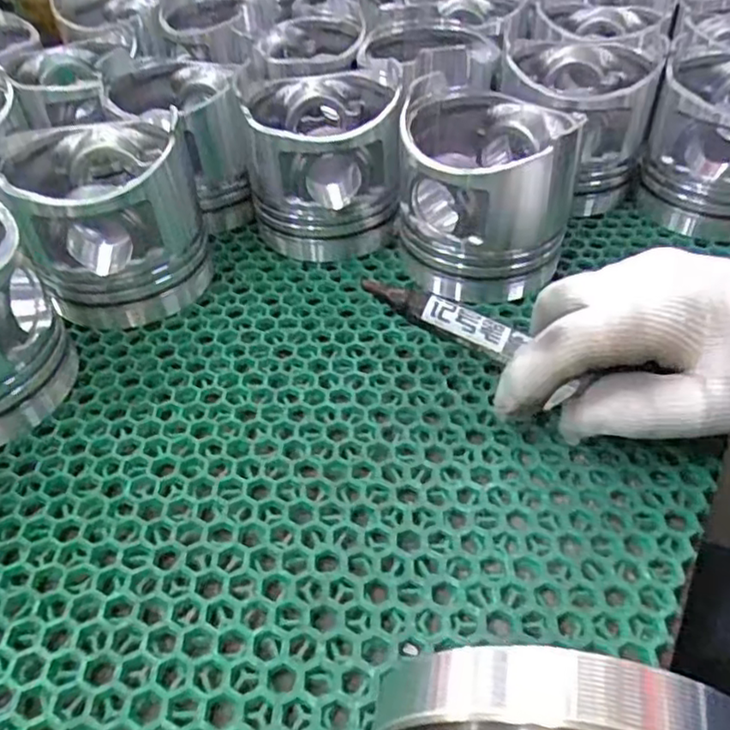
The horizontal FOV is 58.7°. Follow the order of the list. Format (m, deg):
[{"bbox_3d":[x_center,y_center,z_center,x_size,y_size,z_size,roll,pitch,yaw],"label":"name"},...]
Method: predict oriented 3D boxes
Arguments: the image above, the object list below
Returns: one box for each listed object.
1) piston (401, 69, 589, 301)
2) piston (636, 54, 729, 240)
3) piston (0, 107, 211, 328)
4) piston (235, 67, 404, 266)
[{"bbox_3d":[0.063,-0.090,0.343,0.086,0.084,0.090,9,45,11],"label":"piston"},{"bbox_3d":[0.215,-0.132,0.382,0.087,0.085,0.094,20,48,20],"label":"piston"},{"bbox_3d":[-0.132,-0.077,0.338,0.085,0.081,0.087,-1,44,1],"label":"piston"},{"bbox_3d":[-0.024,-0.116,0.375,0.084,0.080,0.087,-4,44,-3],"label":"piston"}]

